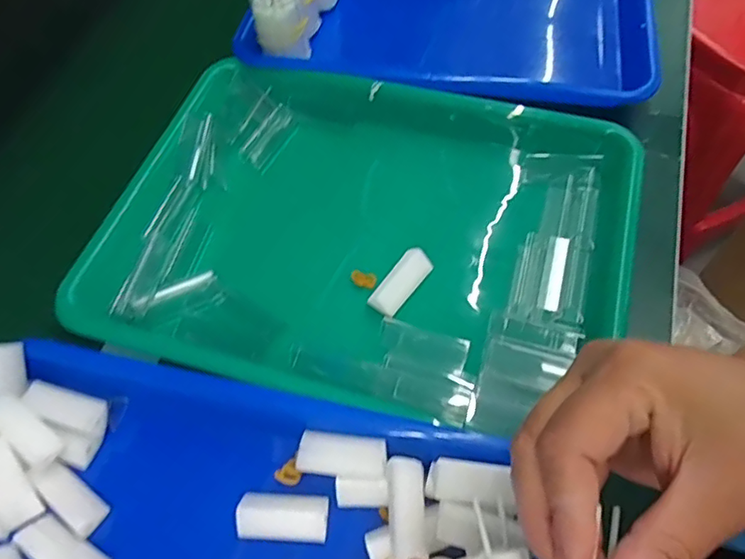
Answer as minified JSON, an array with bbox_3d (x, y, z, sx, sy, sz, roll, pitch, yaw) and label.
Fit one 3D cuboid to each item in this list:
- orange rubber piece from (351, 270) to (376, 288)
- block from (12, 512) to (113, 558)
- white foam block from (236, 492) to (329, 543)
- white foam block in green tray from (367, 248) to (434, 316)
[{"bbox_3d":[-0.006,0.000,0.359,0.016,0.006,0.010,8,61,8],"label":"orange rubber piece"},{"bbox_3d":[-0.157,0.138,0.277,0.048,0.013,0.020,28,65,18],"label":"block"},{"bbox_3d":[-0.046,0.122,0.283,0.045,0.009,0.022,2,60,5],"label":"white foam block"},{"bbox_3d":[0.018,0.001,0.349,0.019,0.011,0.047,34,67,21],"label":"white foam block in green tray"}]

